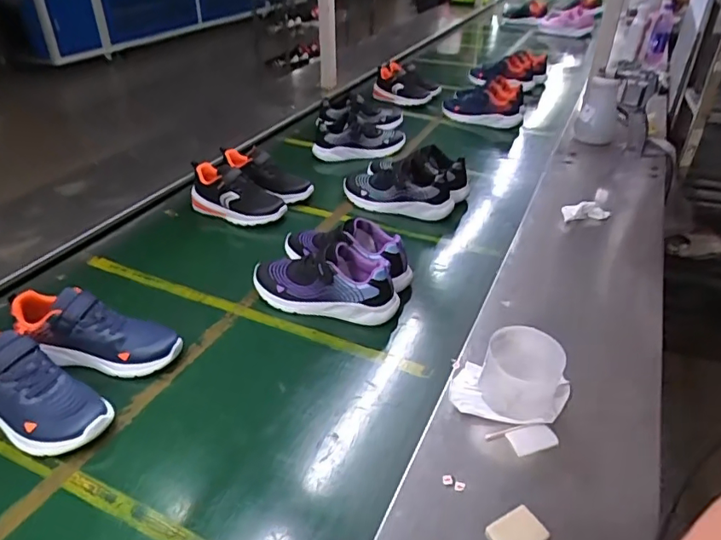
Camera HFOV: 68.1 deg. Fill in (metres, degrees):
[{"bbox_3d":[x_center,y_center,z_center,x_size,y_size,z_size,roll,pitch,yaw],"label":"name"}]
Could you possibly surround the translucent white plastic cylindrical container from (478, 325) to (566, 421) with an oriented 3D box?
[{"bbox_3d":[0.207,0.138,0.690,0.093,0.089,0.101,1,34,0],"label":"translucent white plastic cylindrical container"}]

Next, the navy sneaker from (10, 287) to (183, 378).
[{"bbox_3d":[-0.389,0.092,0.774,0.234,0.095,0.071,8,34,11],"label":"navy sneaker"}]

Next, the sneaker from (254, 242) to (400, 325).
[{"bbox_3d":[-0.059,0.016,0.911,0.253,0.103,0.096,9,36,12],"label":"sneaker"}]

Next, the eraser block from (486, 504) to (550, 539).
[{"bbox_3d":[0.165,0.276,0.560,0.059,0.010,0.043,-16,37,-23],"label":"eraser block"}]

